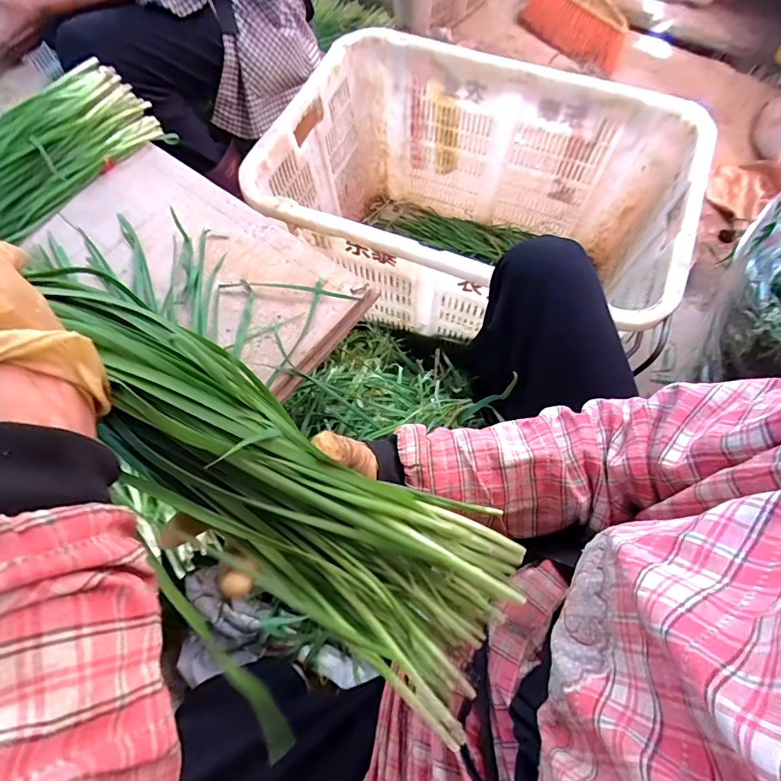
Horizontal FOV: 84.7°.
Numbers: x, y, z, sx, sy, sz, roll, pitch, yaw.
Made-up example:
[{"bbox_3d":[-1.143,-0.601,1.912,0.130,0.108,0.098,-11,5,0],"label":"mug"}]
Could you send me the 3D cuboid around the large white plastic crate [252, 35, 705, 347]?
[{"bbox_3d":[0.146,-0.313,0.820,0.653,0.350,0.466,24,70,13],"label":"large white plastic crate"}]

